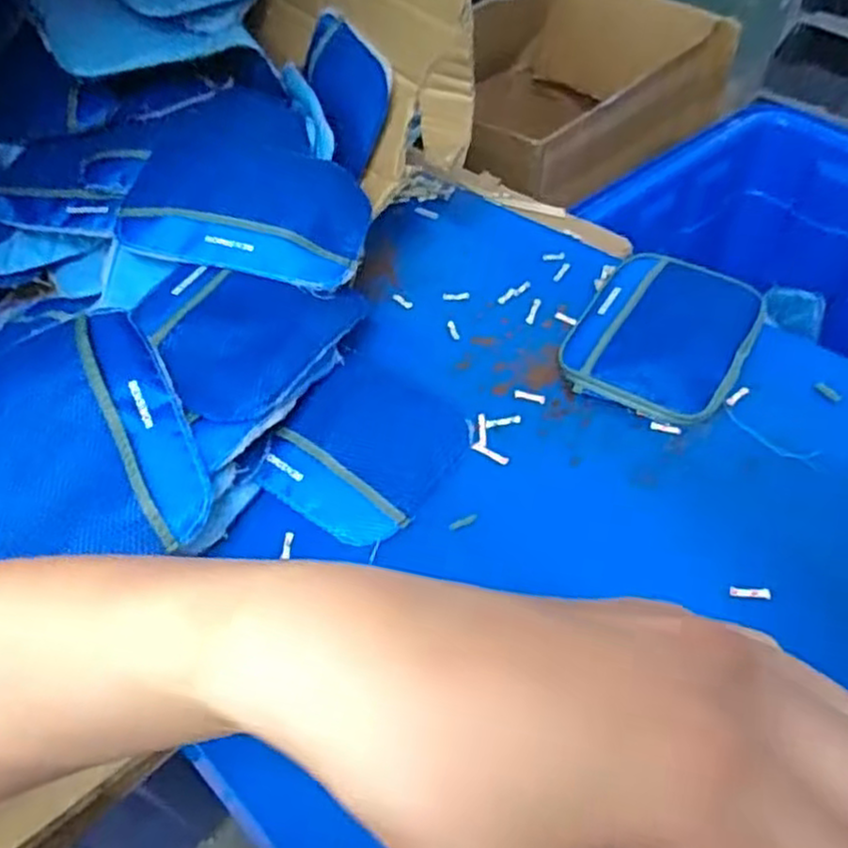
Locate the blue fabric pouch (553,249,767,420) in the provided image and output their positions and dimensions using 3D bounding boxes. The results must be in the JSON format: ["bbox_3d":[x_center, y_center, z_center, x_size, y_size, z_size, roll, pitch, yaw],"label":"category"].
[{"bbox_3d":[0.208,-0.081,0.629,0.139,0.018,0.192,26,55,20],"label":"blue fabric pouch"}]

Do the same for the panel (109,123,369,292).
[{"bbox_3d":[-0.151,-0.193,0.629,0.207,0.036,0.167,10,51,8],"label":"panel"}]

